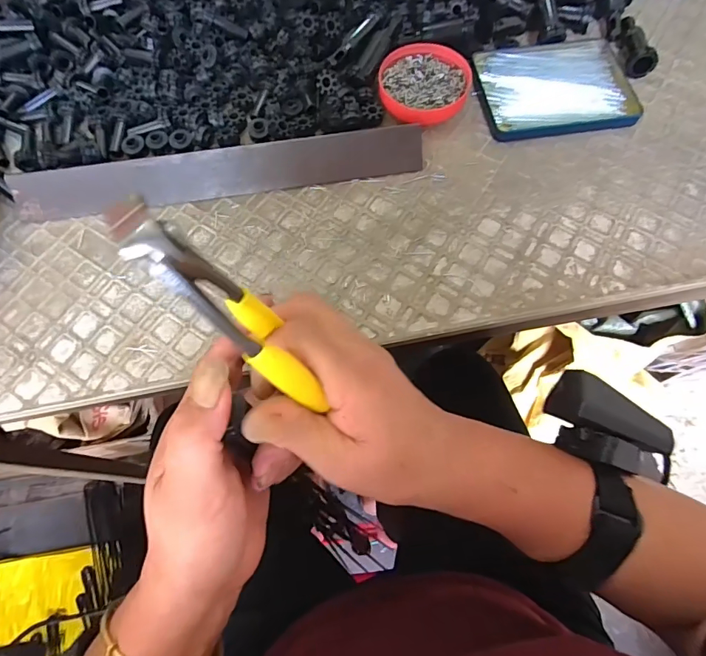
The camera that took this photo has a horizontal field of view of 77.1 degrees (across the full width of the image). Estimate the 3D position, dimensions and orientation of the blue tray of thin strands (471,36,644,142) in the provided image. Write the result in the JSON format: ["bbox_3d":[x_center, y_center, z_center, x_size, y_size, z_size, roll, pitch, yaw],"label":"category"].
[{"bbox_3d":[0.177,-0.213,0.393,0.138,0.009,0.106,-12,69,-6],"label":"blue tray of thin strands"}]

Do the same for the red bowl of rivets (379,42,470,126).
[{"bbox_3d":[0.061,-0.210,0.383,0.076,0.020,0.070,1,68,-1],"label":"red bowl of rivets"}]

